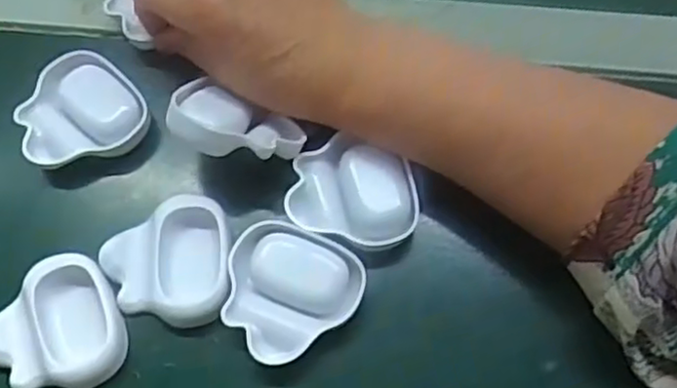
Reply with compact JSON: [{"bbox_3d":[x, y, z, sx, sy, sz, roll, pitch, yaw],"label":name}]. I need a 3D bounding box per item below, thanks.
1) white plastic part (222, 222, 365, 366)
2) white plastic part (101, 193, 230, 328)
[{"bbox_3d":[-0.022,0.048,0.325,0.062,0.018,0.061,21,75,12],"label":"white plastic part"},{"bbox_3d":[-0.082,0.033,0.332,0.059,0.021,0.059,-4,62,0],"label":"white plastic part"}]

